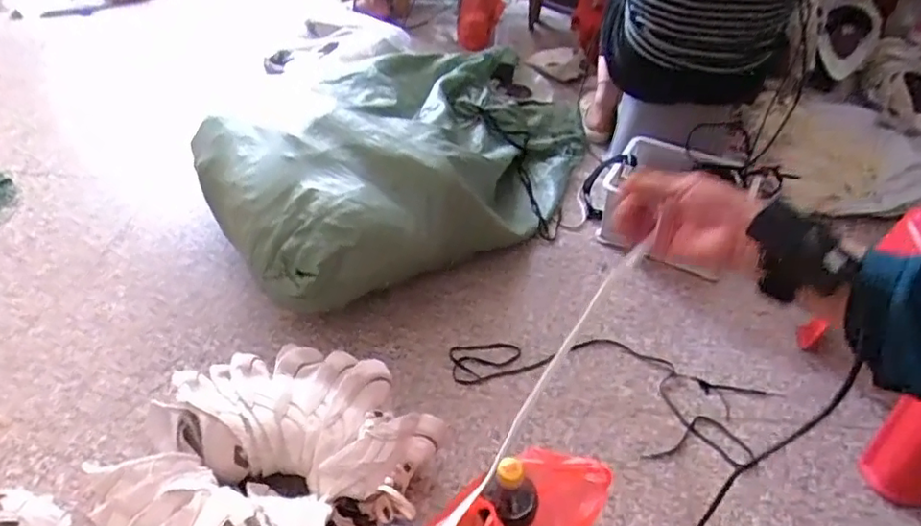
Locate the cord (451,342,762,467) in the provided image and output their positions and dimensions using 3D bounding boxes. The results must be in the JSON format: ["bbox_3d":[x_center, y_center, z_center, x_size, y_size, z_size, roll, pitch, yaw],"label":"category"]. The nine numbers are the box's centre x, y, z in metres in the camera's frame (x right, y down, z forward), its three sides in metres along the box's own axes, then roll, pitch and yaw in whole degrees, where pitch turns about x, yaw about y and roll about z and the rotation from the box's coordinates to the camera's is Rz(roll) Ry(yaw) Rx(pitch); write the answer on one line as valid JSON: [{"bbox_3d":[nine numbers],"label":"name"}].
[{"bbox_3d":[0.252,0.218,1.082,0.534,0.012,0.213,17,45,16],"label":"cord"}]

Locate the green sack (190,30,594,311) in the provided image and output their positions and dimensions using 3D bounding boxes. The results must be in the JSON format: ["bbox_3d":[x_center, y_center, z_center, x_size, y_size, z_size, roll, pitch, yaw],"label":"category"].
[{"bbox_3d":[-0.103,-0.289,1.420,0.622,0.290,1.065,25,48,24],"label":"green sack"}]

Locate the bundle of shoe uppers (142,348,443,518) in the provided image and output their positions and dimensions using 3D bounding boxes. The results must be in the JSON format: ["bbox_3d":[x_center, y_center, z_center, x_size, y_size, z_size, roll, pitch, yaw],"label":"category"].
[{"bbox_3d":[-0.276,0.251,0.935,0.480,0.141,0.213,10,43,9],"label":"bundle of shoe uppers"}]

